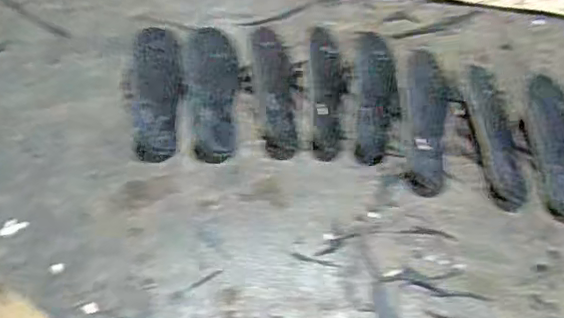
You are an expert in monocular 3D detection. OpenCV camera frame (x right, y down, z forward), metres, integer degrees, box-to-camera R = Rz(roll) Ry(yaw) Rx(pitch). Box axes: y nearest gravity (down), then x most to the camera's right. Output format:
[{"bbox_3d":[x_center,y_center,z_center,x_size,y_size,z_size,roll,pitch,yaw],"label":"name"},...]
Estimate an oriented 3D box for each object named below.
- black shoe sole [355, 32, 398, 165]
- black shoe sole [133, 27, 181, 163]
[{"bbox_3d":[0.141,-0.110,0.902,0.062,0.043,0.249,3,48,3],"label":"black shoe sole"},{"bbox_3d":[-0.192,-0.105,0.920,0.071,0.030,0.250,-5,52,-2],"label":"black shoe sole"}]

